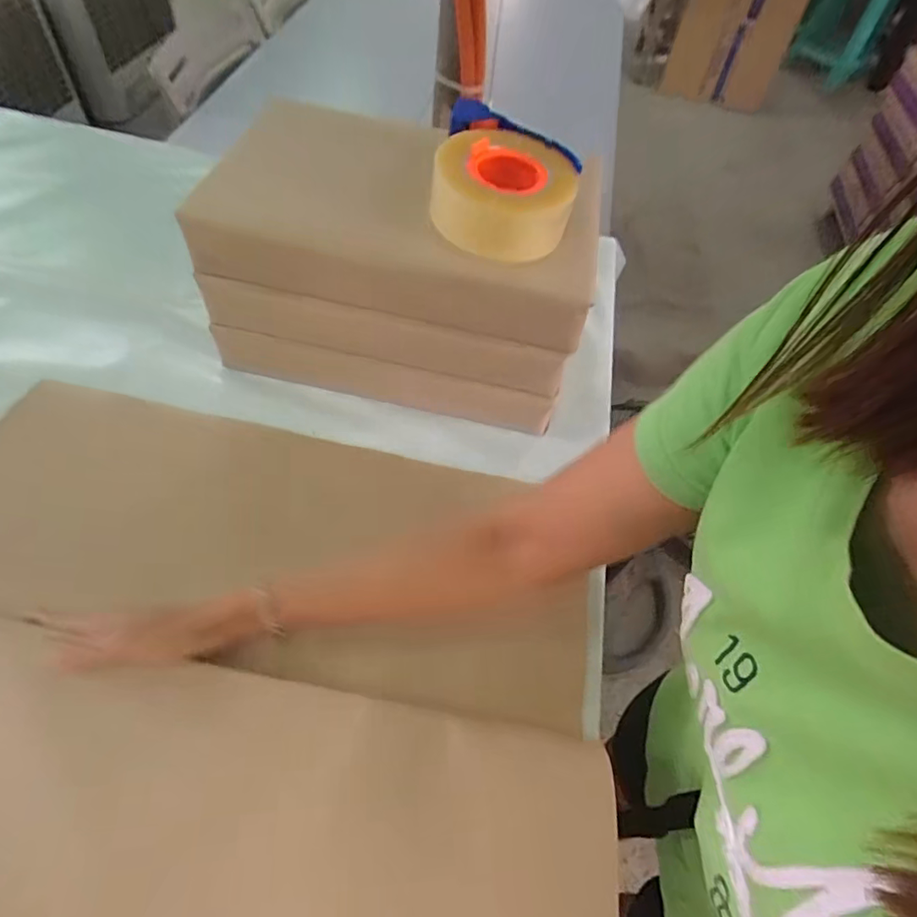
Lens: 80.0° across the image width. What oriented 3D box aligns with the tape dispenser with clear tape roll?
[{"bbox_3d":[0.046,-0.261,0.517,0.123,0.068,0.159,11,55,1],"label":"tape dispenser with clear tape roll"}]

